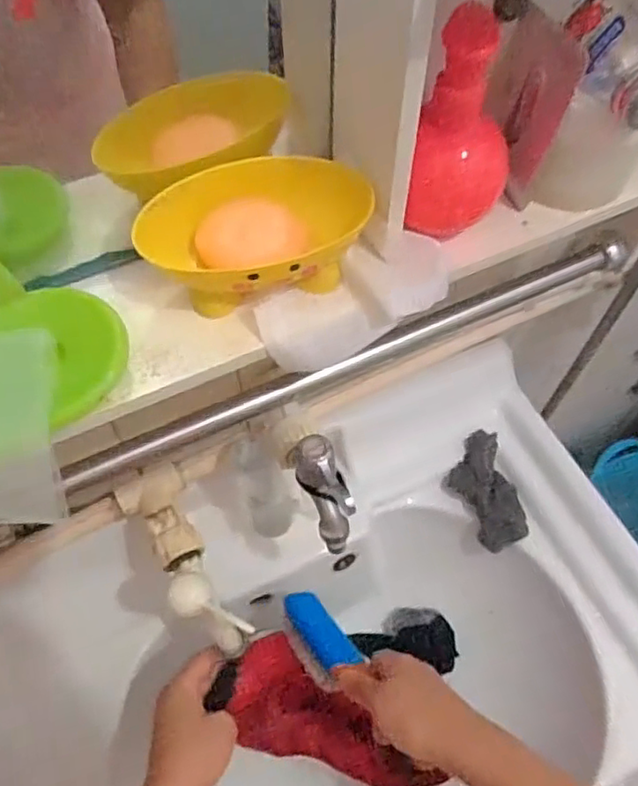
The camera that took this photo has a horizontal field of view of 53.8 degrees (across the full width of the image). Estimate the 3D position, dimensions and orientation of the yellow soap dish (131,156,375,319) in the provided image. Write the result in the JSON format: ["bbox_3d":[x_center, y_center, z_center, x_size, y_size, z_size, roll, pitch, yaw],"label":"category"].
[{"bbox_3d":[-0.030,-0.081,0.342,0.125,0.051,0.077,-18,59,-12],"label":"yellow soap dish"}]

